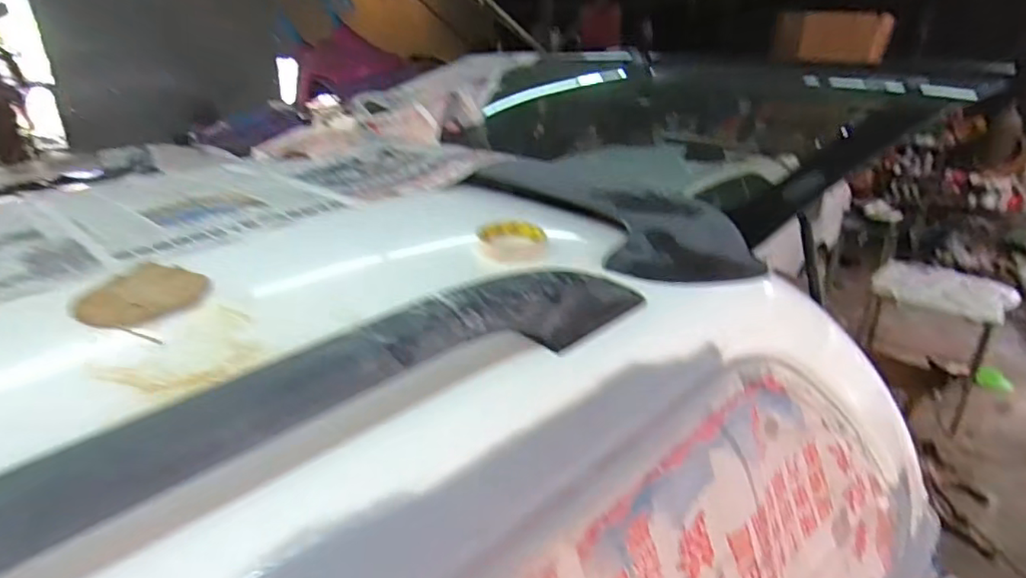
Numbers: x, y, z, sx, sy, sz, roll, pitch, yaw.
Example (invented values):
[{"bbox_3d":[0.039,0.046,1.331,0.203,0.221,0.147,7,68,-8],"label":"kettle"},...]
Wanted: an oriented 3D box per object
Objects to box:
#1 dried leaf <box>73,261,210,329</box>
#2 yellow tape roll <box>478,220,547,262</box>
[{"bbox_3d":[-0.365,0.006,0.577,0.119,0.010,0.110,10,25,22],"label":"dried leaf"},{"bbox_3d":[0.000,-0.058,0.707,0.082,0.023,0.083,-1,23,-3],"label":"yellow tape roll"}]

